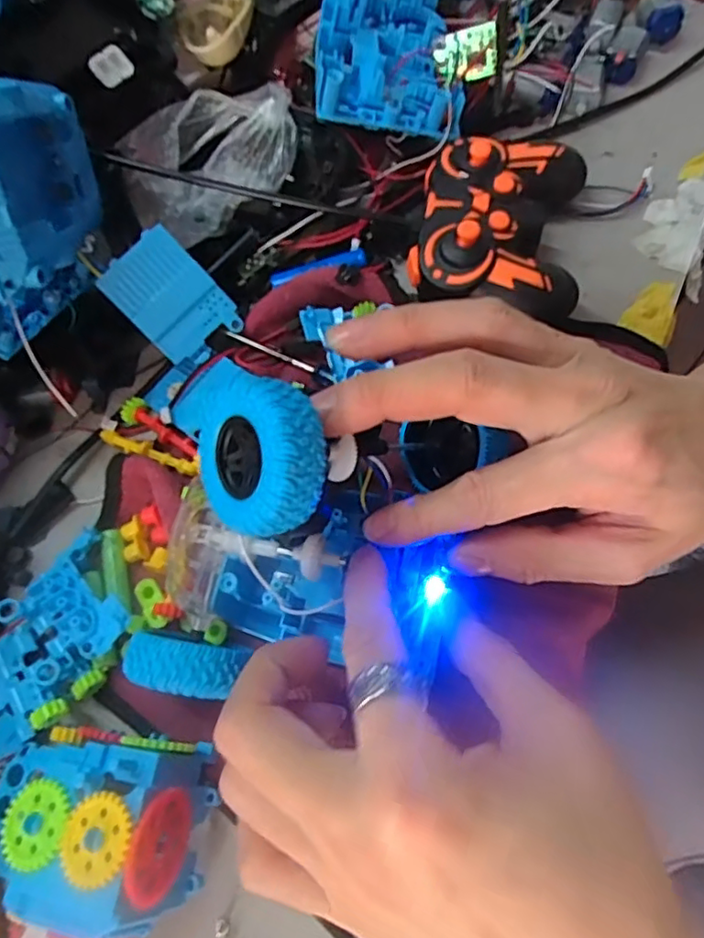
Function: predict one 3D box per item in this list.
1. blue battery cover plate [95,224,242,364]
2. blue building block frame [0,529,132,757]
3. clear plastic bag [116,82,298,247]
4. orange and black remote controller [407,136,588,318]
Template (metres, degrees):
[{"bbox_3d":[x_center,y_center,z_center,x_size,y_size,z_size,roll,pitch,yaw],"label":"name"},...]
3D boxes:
[{"bbox_3d":[-0.088,-0.084,0.297,0.043,0.004,0.059,-45,106,-5],"label":"blue battery cover plate"},{"bbox_3d":[-0.133,0.074,0.256,0.085,0.020,0.050,-44,70,-9],"label":"blue building block frame"},{"bbox_3d":[-0.075,-0.165,0.315,0.090,0.032,0.066,-14,68,3],"label":"clear plastic bag"},{"bbox_3d":[0.069,-0.116,0.288,0.074,0.034,0.094,8,71,11],"label":"orange and black remote controller"}]

